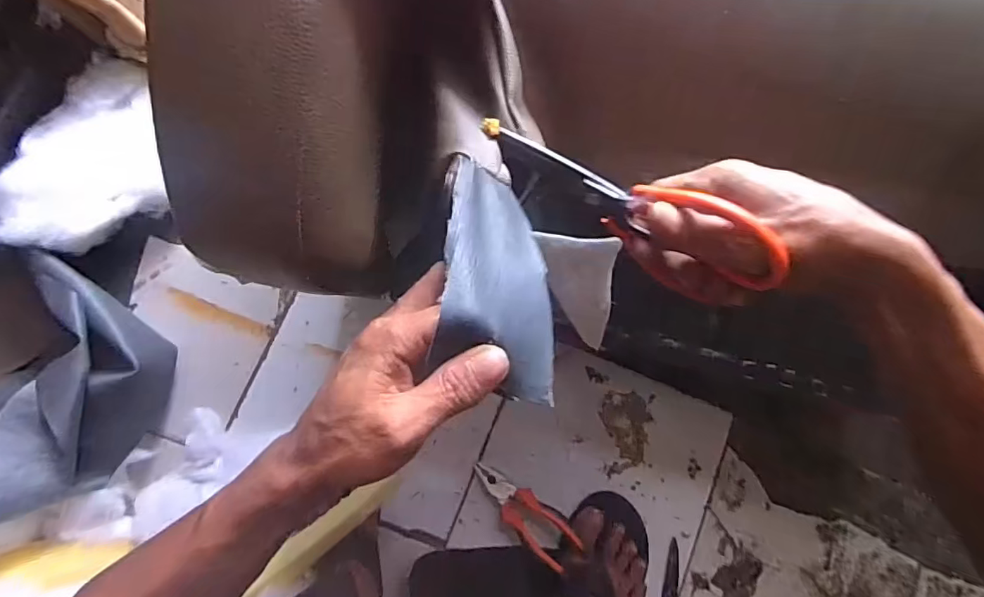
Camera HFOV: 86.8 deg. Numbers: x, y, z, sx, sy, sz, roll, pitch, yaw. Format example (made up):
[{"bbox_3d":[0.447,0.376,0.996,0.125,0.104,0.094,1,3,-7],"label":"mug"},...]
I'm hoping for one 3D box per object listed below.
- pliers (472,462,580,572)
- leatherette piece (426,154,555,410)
[{"bbox_3d":[0.038,0.256,0.629,0.150,0.016,0.046,42,81,16],"label":"pliers"},{"bbox_3d":[-0.002,-0.016,0.287,0.064,0.026,0.142,-4,63,-6],"label":"leatherette piece"}]

